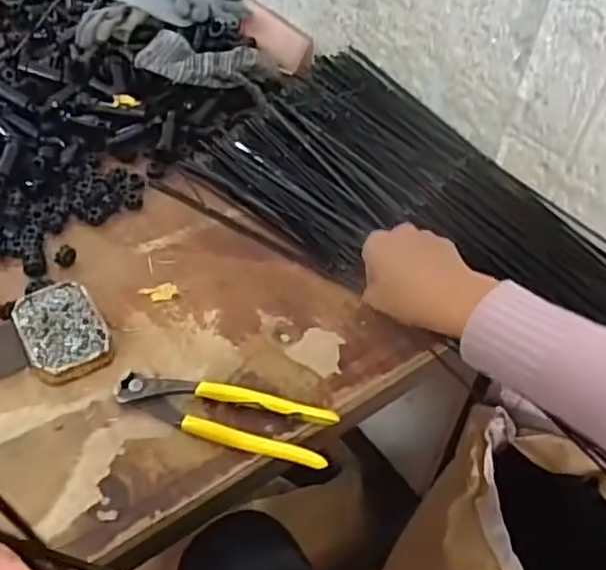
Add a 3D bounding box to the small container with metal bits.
[{"bbox_3d":[-0.194,0.037,0.520,0.061,0.020,0.086,-22,52,-25],"label":"small container with metal bits"}]

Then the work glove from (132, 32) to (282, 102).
[{"bbox_3d":[-0.106,-0.261,0.740,0.156,0.034,0.063,2,46,-5],"label":"work glove"}]

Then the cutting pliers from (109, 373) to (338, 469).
[{"bbox_3d":[-0.060,0.096,0.484,0.164,0.014,0.045,14,46,7],"label":"cutting pliers"}]

